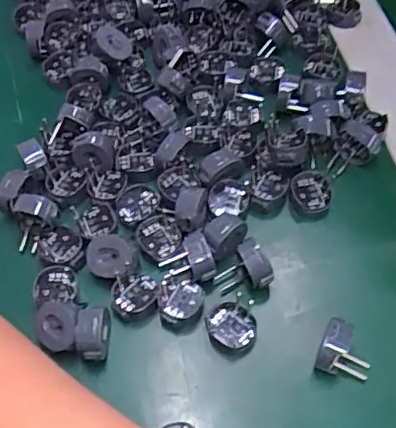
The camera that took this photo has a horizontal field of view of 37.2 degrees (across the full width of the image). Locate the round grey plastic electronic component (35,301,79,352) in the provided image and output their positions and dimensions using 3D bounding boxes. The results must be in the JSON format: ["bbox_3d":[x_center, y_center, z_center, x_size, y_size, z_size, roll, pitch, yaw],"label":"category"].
[{"bbox_3d":[-0.078,0.063,0.328,0.023,0.011,0.024,-10,81,-6],"label":"round grey plastic electronic component"}]

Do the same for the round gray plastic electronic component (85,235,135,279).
[{"bbox_3d":[-0.053,0.025,0.351,0.030,0.012,0.024,27,61,18],"label":"round gray plastic electronic component"}]

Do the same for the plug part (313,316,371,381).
[{"bbox_3d":[0.080,0.072,0.317,0.028,0.024,0.028,13,58,10],"label":"plug part"}]

